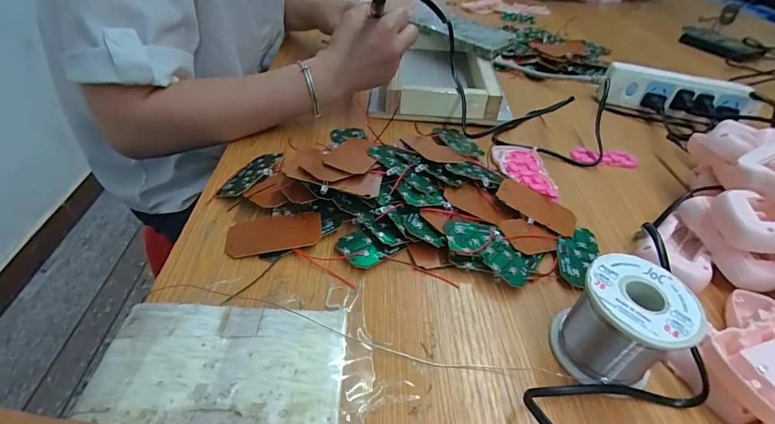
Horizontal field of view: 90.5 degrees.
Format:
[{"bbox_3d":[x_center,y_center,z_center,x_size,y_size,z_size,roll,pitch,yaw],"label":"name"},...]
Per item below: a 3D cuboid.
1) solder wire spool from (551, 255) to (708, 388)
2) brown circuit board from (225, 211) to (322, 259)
[{"bbox_3d":[0.145,0.070,0.242,0.059,0.062,0.056,4,43,-4],"label":"solder wire spool"},{"bbox_3d":[-0.092,0.017,0.310,0.075,0.005,0.039,-10,40,-2],"label":"brown circuit board"}]

